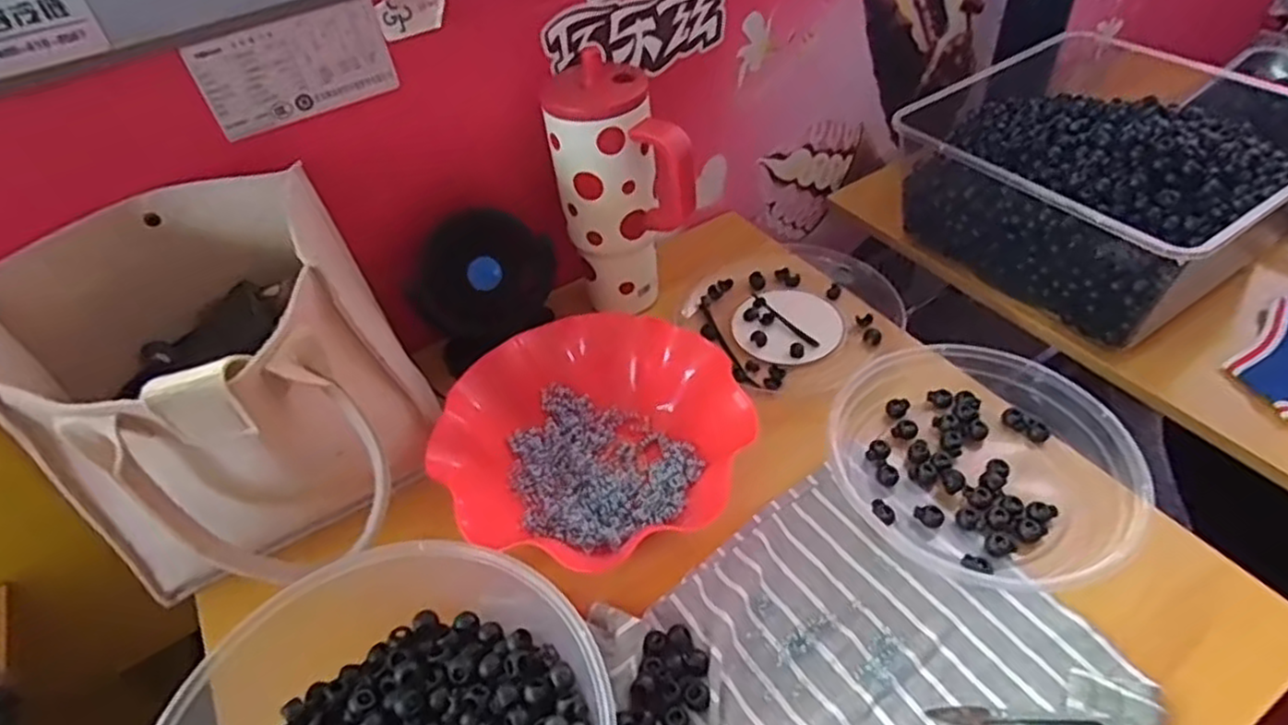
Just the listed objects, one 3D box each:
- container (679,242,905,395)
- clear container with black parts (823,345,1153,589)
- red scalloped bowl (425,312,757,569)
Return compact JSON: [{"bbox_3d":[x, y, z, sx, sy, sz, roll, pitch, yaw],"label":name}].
[{"bbox_3d":[0.130,-0.052,0.670,0.180,0.029,0.194,-3,45,3],"label":"container"},{"bbox_3d":[0.240,0.068,0.515,0.182,0.042,0.204,-35,51,-25],"label":"clear container with black parts"},{"bbox_3d":[-0.040,0.055,0.542,0.224,0.058,0.200,-18,46,-12],"label":"red scalloped bowl"}]

